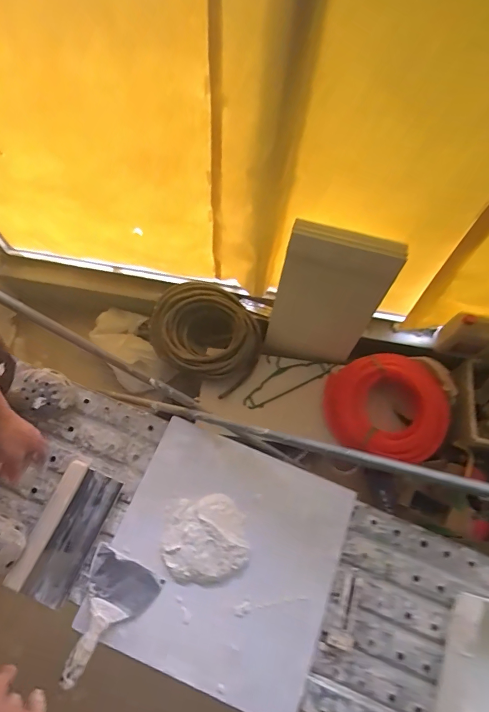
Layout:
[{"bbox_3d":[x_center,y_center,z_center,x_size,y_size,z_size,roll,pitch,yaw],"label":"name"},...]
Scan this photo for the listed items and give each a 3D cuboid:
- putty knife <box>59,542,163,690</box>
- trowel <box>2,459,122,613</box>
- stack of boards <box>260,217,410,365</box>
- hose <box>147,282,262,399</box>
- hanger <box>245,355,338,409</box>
[{"bbox_3d":[-0.265,0.484,0.734,0.140,0.036,0.204,25,70,8],"label":"putty knife"},{"bbox_3d":[-0.358,0.346,0.792,0.125,0.036,0.240,21,69,6],"label":"trowel"},{"bbox_3d":[0.287,-0.183,1.492,0.359,0.737,0.056,25,60,9],"label":"stack of boards"},{"bbox_3d":[-0.166,-0.105,1.668,0.510,0.114,0.371,30,71,10],"label":"hose"},{"bbox_3d":[0.162,0.077,1.672,0.399,0.023,0.182,-26,64,-8],"label":"hanger"}]

